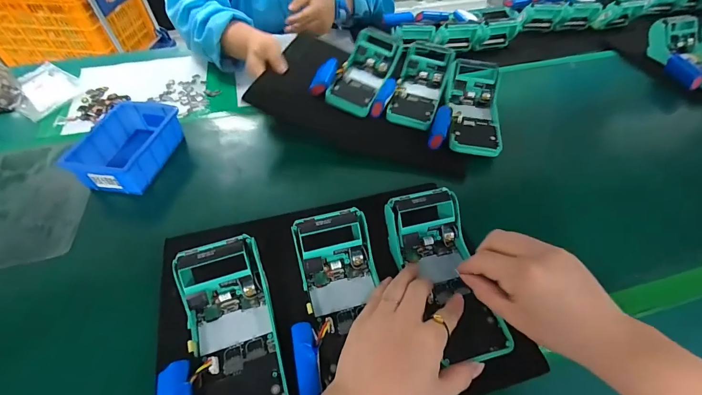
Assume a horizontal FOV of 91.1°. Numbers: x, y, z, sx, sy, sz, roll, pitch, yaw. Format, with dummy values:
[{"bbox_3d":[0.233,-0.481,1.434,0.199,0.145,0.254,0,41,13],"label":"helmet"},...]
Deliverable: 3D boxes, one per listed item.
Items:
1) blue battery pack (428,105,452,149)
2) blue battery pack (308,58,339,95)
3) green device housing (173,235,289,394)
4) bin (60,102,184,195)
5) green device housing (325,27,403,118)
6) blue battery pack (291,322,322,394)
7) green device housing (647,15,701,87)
[{"bbox_3d":[0.136,-0.109,0.519,0.023,0.018,0.083,17,49,13],"label":"blue battery pack"},{"bbox_3d":[-0.042,-0.188,0.544,0.026,0.022,0.083,13,48,9],"label":"blue battery pack"},{"bbox_3d":[-0.109,0.121,0.301,0.083,0.056,0.160,-13,49,-14],"label":"green device housing"},{"bbox_3d":[-0.318,-0.074,0.504,0.099,0.059,0.147,8,48,5],"label":"bin"},{"bbox_3d":[0.025,-0.213,0.570,0.074,0.044,0.177,17,55,14],"label":"green device housing"},{"bbox_3d":[-0.037,0.141,0.295,0.020,0.017,0.065,-9,48,-10],"label":"blue battery pack"},{"bbox_3d":[0.638,-0.271,0.633,0.109,0.044,0.166,-9,53,-5],"label":"green device housing"}]

